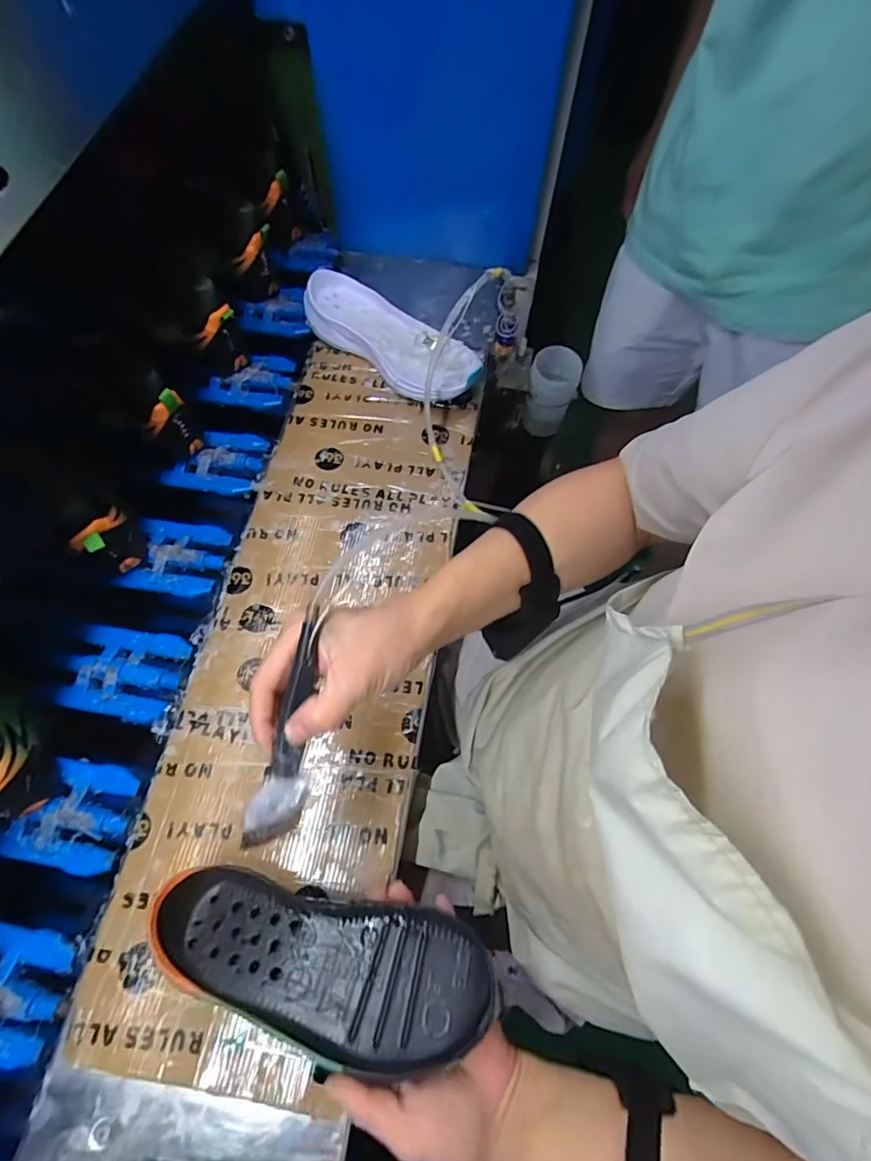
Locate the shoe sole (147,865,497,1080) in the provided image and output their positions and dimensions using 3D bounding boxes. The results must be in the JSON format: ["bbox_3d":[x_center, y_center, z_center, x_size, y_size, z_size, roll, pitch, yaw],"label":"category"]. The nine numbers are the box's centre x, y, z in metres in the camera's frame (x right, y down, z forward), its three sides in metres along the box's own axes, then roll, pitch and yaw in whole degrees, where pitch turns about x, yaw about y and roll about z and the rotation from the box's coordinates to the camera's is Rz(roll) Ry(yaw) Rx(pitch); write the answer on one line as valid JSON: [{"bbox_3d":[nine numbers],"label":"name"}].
[{"bbox_3d":[-0.089,0.282,0.377,0.253,0.039,0.089,6,67,12],"label":"shoe sole"}]

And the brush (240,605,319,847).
[{"bbox_3d":[-0.089,0.094,0.323,0.029,0.021,0.149,14,95,3],"label":"brush"}]

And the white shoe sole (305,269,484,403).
[{"bbox_3d":[-0.055,-0.313,0.657,0.275,0.047,0.105,38,71,12],"label":"white shoe sole"}]

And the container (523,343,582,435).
[{"bbox_3d":[0.179,-0.294,0.800,0.076,0.125,0.067,15,68,3],"label":"container"}]

